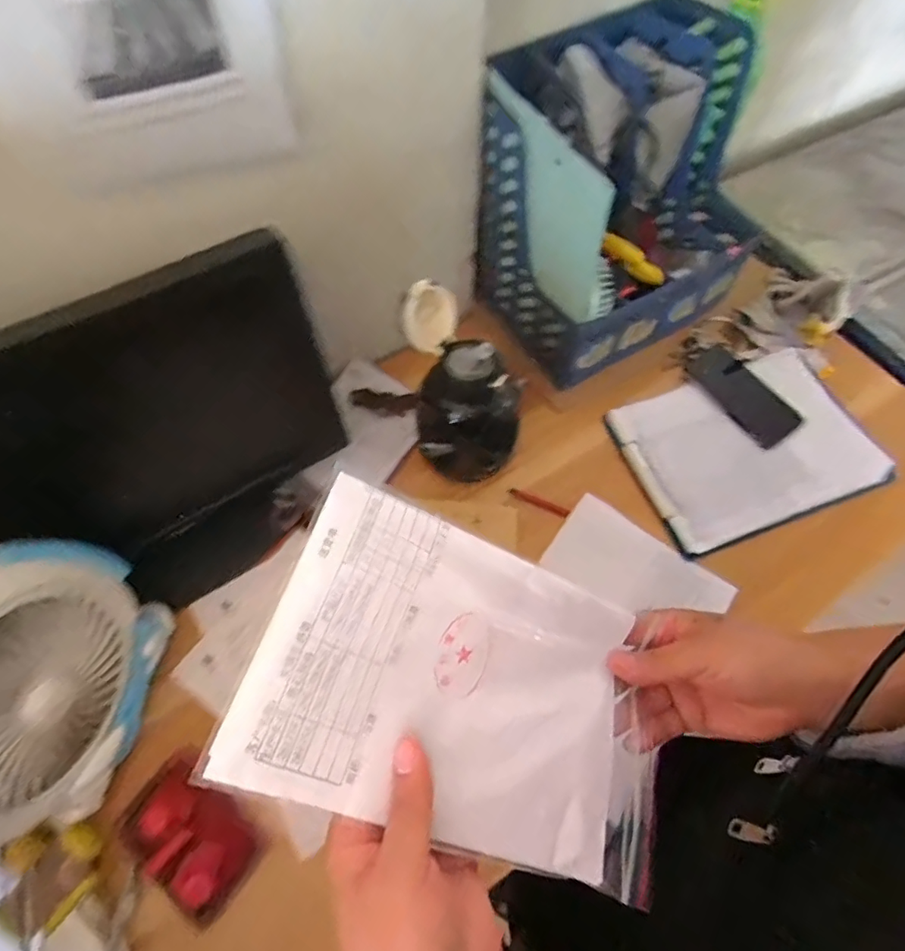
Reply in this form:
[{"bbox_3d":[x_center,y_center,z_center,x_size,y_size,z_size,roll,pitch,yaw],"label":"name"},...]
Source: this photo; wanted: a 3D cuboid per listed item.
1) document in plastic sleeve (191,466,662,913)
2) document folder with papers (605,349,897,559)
[{"bbox_3d":[0.016,0.113,0.293,0.234,0.023,0.150,28,67,-18],"label":"document in plastic sleeve"},{"bbox_3d":[0.389,-0.039,0.713,0.308,0.026,0.213,-19,64,-10],"label":"document folder with papers"}]

